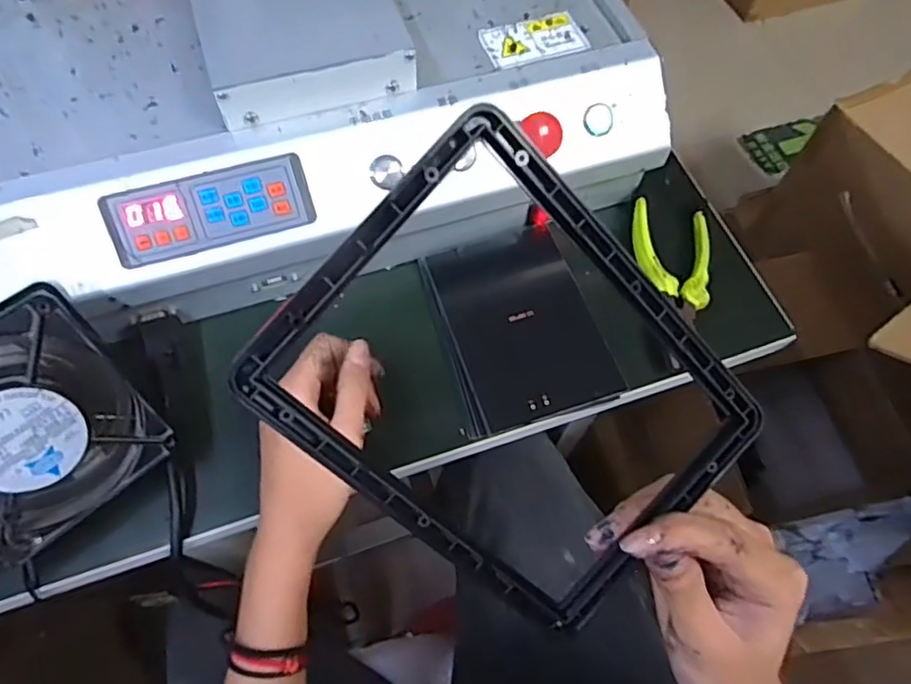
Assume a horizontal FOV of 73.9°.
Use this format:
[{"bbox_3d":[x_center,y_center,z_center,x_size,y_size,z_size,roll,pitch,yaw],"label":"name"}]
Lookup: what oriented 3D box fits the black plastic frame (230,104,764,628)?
[{"bbox_3d":[0.025,0.019,0.208,0.162,0.006,0.118,43,89,-20],"label":"black plastic frame"}]

